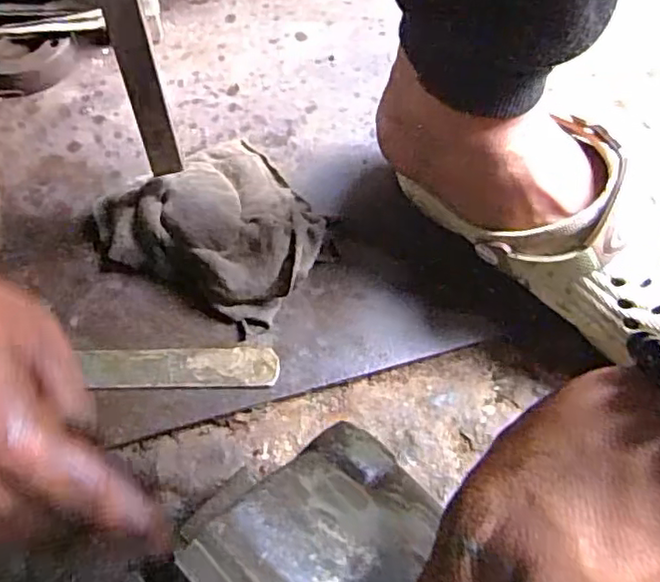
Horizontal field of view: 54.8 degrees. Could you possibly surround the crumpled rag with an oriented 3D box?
[{"bbox_3d":[-0.069,-0.034,0.394,0.120,0.036,0.122,-36,67,-17],"label":"crumpled rag"}]

